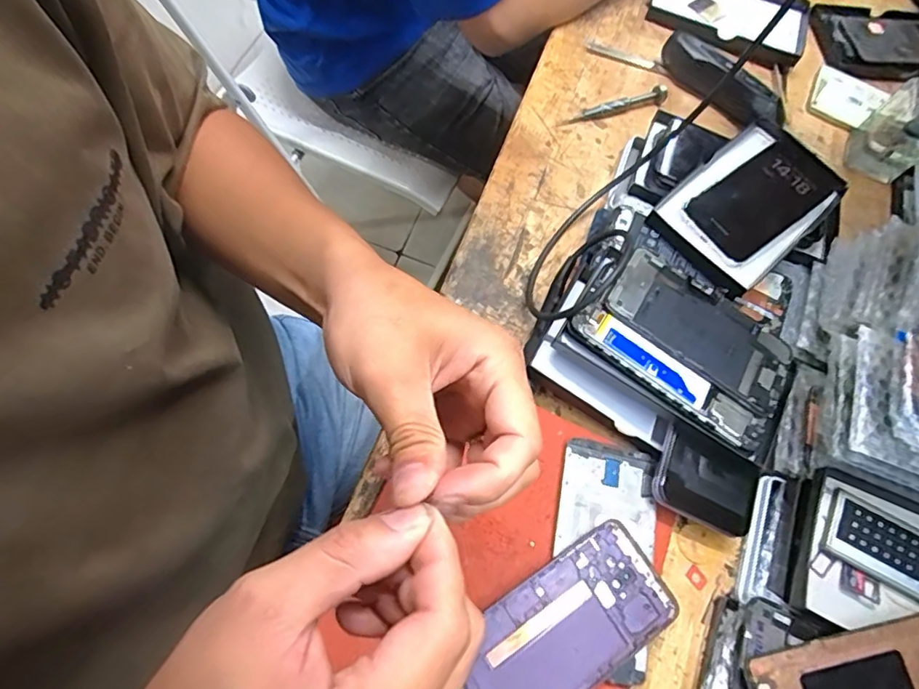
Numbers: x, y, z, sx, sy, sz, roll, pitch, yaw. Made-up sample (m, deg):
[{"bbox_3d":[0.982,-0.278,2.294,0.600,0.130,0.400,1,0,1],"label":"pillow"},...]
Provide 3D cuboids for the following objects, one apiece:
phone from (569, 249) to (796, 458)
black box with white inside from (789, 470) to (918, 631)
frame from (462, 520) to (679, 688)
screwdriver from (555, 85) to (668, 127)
[{"bbox_3d":[0.175,0.000,0.414,0.156,0.012,0.102,37,71,4],"label":"phone"},{"bbox_3d":[0.316,0.164,0.365,0.170,0.020,0.097,25,66,3],"label":"black box with white inside"},{"bbox_3d":[0.065,0.190,0.363,0.158,0.012,0.074,-30,74,-18],"label":"frame"},{"bbox_3d":[0.158,-0.245,0.565,0.127,0.009,0.017,-16,70,-14],"label":"screwdriver"}]

